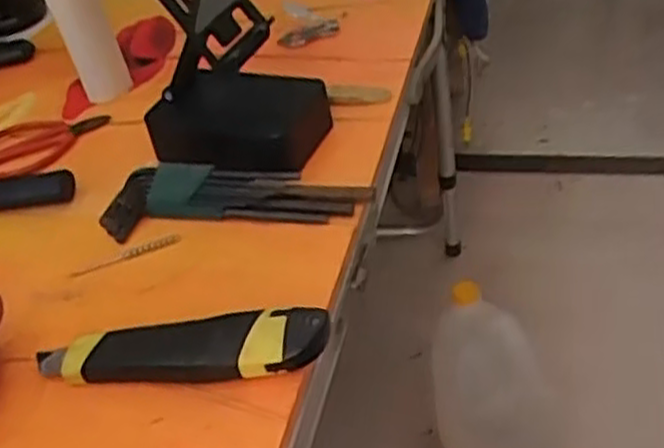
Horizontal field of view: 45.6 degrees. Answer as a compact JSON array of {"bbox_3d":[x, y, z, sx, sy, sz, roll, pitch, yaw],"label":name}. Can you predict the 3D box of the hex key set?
[{"bbox_3d":[-0.065,-0.021,0.537,0.178,0.025,0.054,-4,39,8],"label":"hex key set"}]

